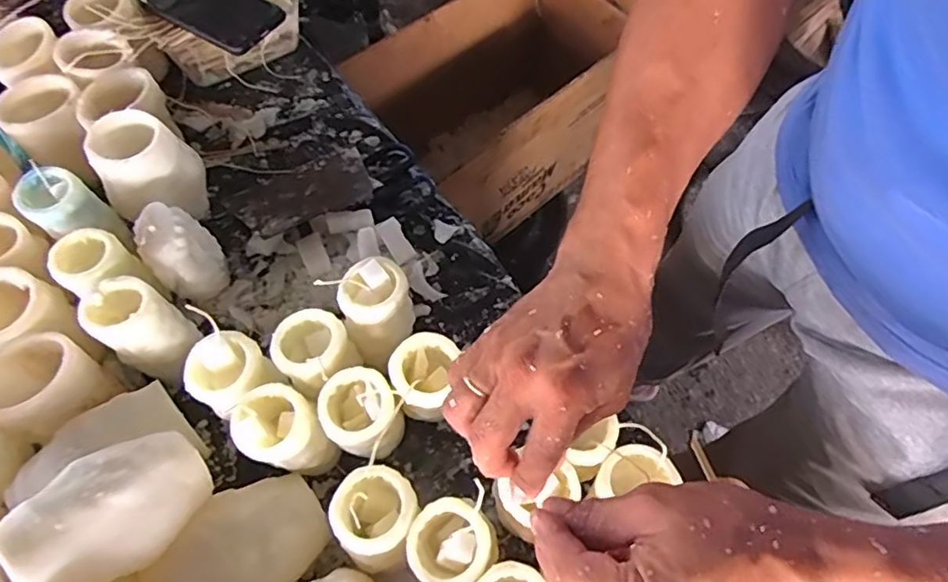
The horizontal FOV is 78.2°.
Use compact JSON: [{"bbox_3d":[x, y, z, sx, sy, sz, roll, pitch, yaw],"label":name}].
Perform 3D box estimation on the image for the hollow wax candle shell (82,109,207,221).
[{"bbox_3d":[-0.293,-0.106,0.535,0.078,0.098,0.061,-28,65,-16],"label":"hollow wax candle shell"}]

